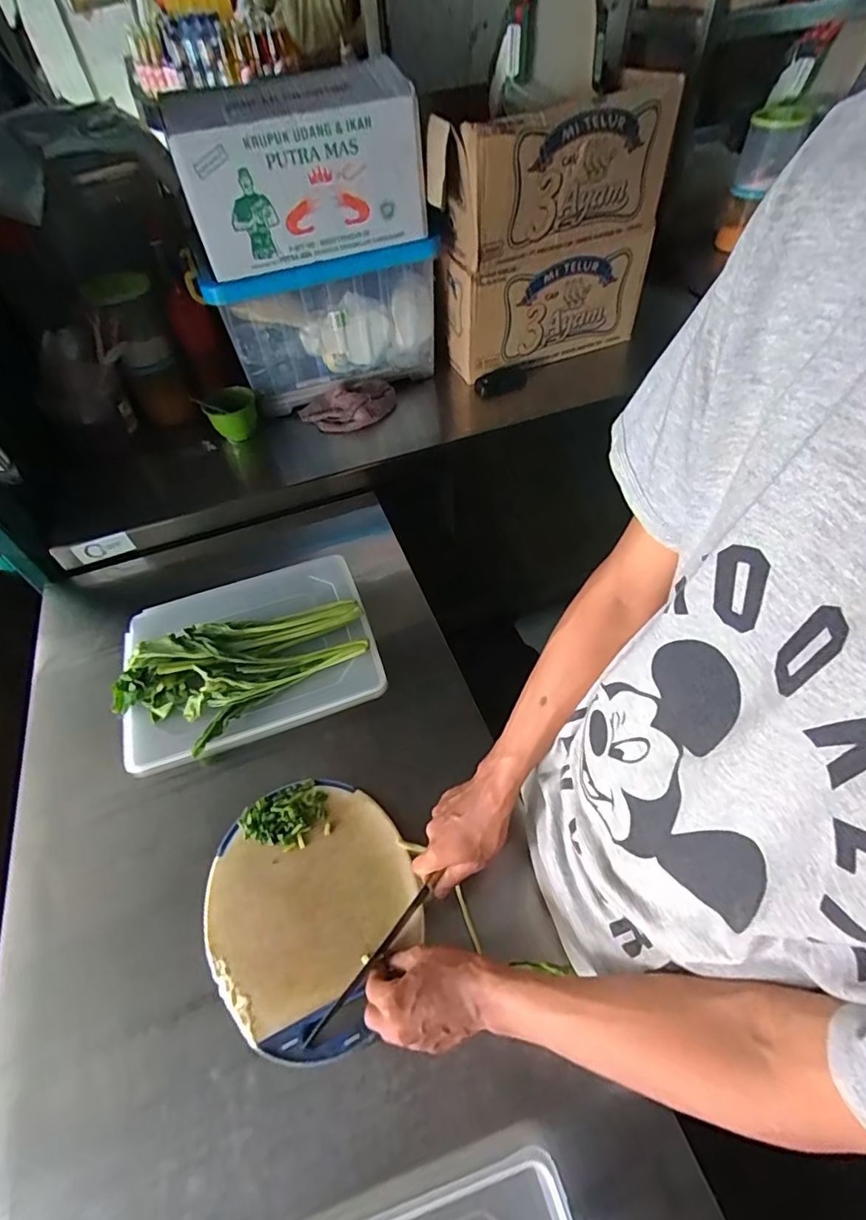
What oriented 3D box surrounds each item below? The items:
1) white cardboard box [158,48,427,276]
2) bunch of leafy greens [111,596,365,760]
[{"bbox_3d":[-0.216,-0.728,0.870,0.380,0.214,0.167,-21,53,-11],"label":"white cardboard box"},{"bbox_3d":[-0.267,0.086,0.737,0.339,0.055,0.158,-13,52,-5],"label":"bunch of leafy greens"}]

